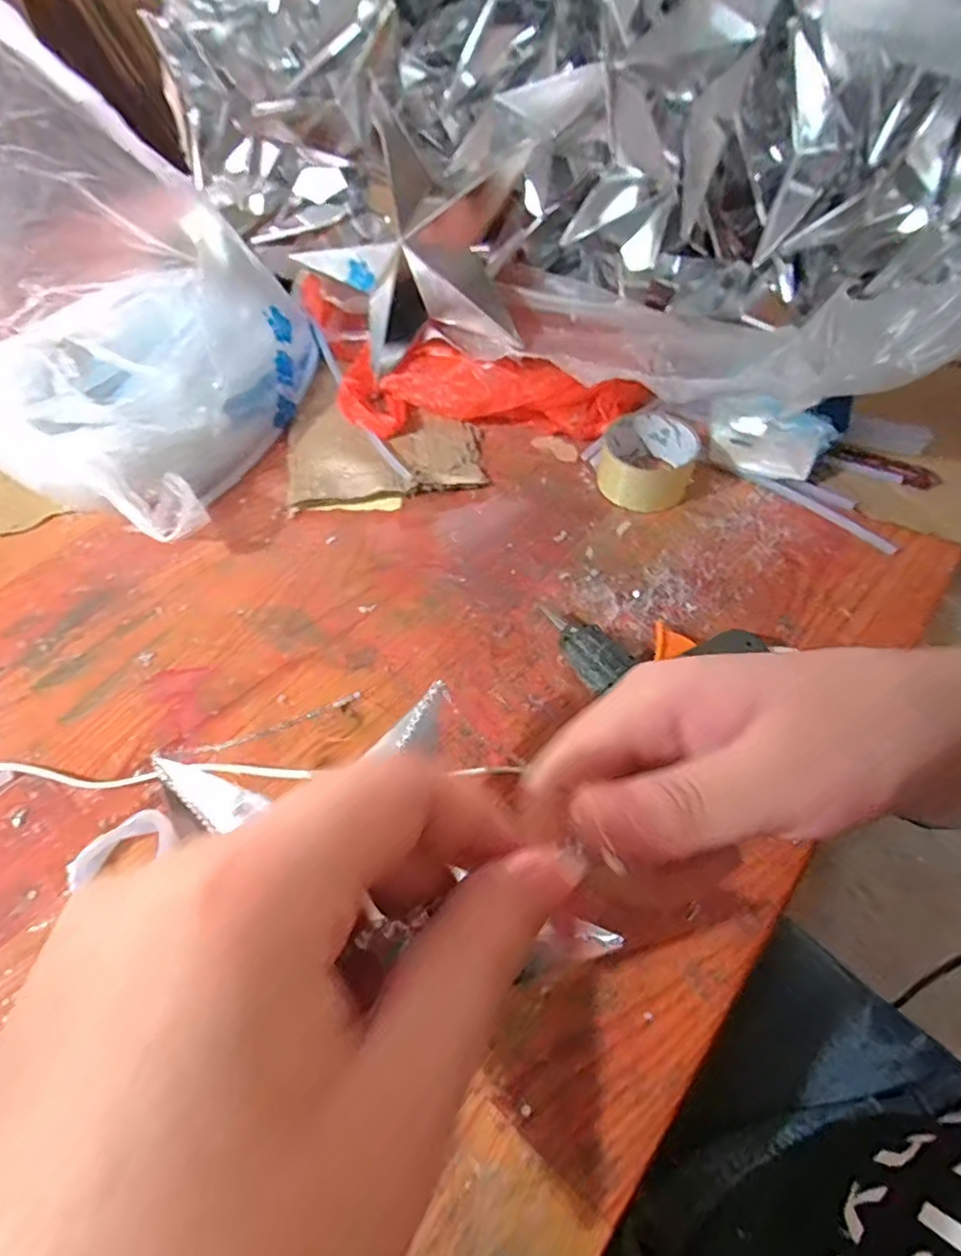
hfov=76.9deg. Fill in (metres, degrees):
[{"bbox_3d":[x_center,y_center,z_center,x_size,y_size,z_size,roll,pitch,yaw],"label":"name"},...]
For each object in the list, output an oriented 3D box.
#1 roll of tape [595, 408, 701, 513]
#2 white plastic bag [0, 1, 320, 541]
[{"bbox_3d":[0.145,-0.147,0.525,0.077,0.044,0.086,16,57,12],"label":"roll of tape"},{"bbox_3d":[-0.340,-0.269,0.502,0.288,0.259,0.293,10,56,8],"label":"white plastic bag"}]

